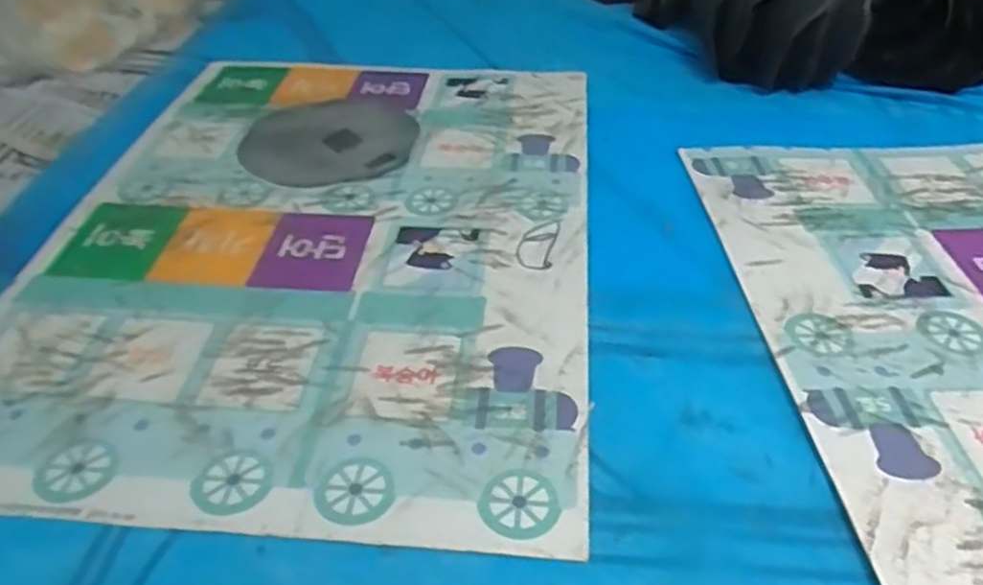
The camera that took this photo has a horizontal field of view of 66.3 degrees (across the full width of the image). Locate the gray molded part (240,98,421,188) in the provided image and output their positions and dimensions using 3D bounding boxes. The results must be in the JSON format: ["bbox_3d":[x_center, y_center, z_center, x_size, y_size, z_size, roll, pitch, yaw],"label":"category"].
[{"bbox_3d":[-0.144,-0.139,0.667,0.146,0.005,0.153,0,40,0],"label":"gray molded part"}]

